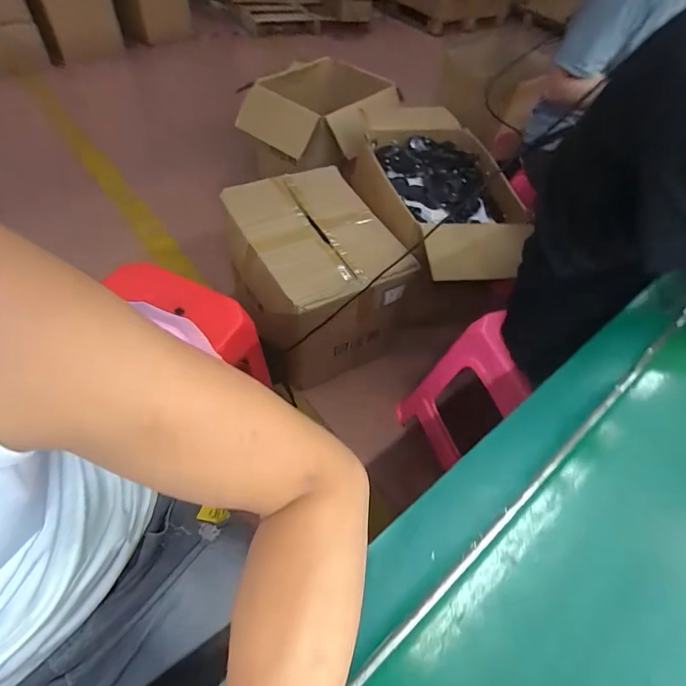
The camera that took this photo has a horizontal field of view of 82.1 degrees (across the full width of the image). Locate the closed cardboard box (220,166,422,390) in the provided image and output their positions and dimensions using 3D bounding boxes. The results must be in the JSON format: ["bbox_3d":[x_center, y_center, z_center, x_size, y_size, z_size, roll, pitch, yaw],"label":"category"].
[{"bbox_3d":[-0.088,-0.206,1.222,0.360,0.397,0.516,-22,59,-21],"label":"closed cardboard box"}]

